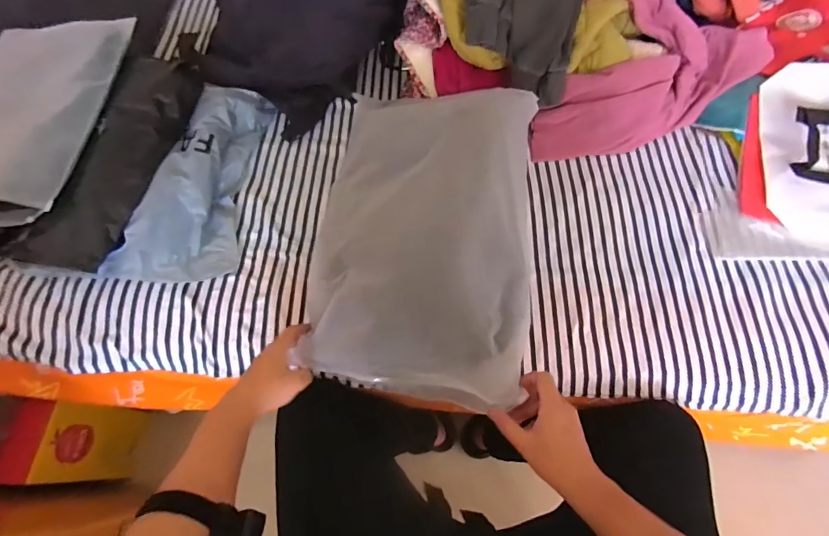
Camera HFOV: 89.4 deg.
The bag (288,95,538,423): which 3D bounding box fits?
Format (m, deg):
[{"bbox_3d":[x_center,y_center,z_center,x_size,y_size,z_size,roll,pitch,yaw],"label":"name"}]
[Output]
[{"bbox_3d":[0.025,-0.071,0.604,0.299,0.076,0.497,9,67,4],"label":"bag"}]

